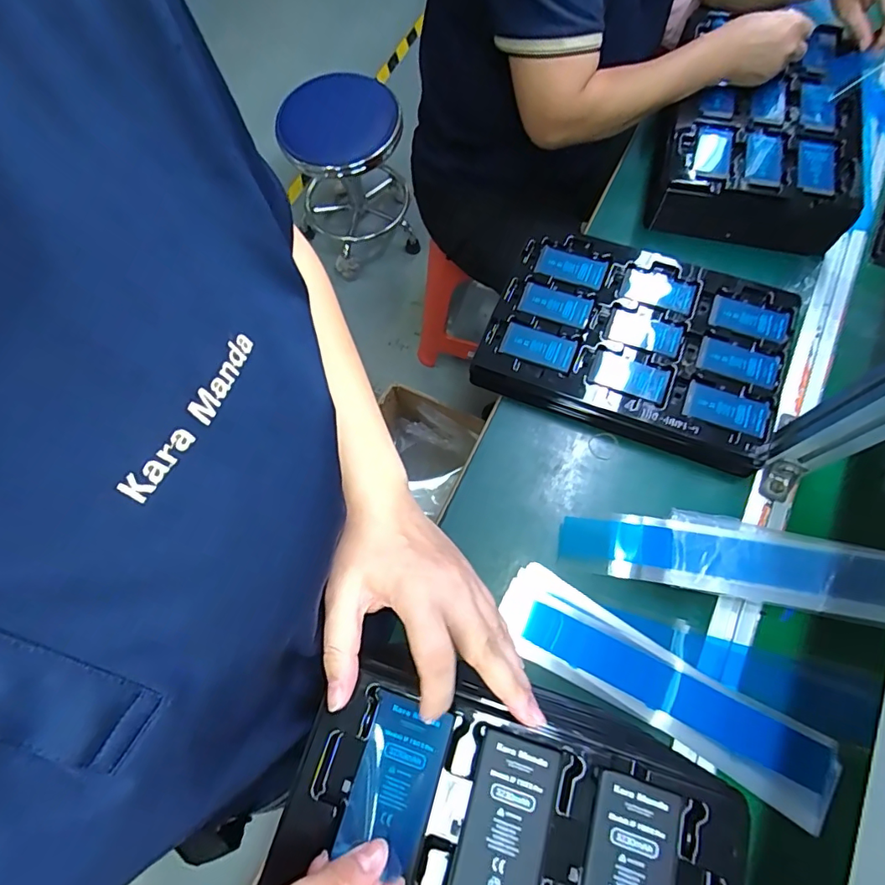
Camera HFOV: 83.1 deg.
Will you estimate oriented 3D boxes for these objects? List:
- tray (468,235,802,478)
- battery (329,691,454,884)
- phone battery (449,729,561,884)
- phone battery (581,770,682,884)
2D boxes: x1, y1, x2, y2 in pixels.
[{"bbox_3d":[0.230,-0.122,0.607,0.332,0.048,0.231,22,72,10],"label":"tray"},{"bbox_3d":[-0.024,0.180,0.267,0.042,0.011,0.074,18,67,4],"label":"battery"},{"bbox_3d":[0.033,0.202,0.260,0.042,0.004,0.084,15,71,8],"label":"phone battery"},{"bbox_3d":[0.094,0.218,0.249,0.044,0.004,0.084,15,71,8],"label":"phone battery"}]

